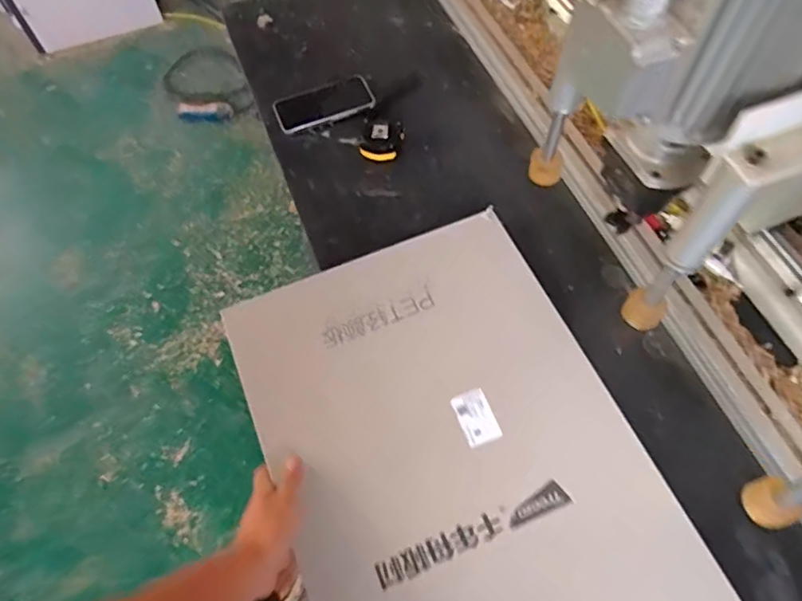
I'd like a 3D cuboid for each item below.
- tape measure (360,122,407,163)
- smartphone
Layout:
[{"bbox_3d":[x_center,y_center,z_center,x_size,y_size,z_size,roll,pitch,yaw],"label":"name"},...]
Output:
[{"bbox_3d":[-0.031,-0.250,0.857,0.070,0.036,0.074,15,61,9],"label":"tape measure"},{"bbox_3d":[-0.126,-0.318,0.908,0.155,0.010,0.077,-21,62,-11],"label":"smartphone"}]

